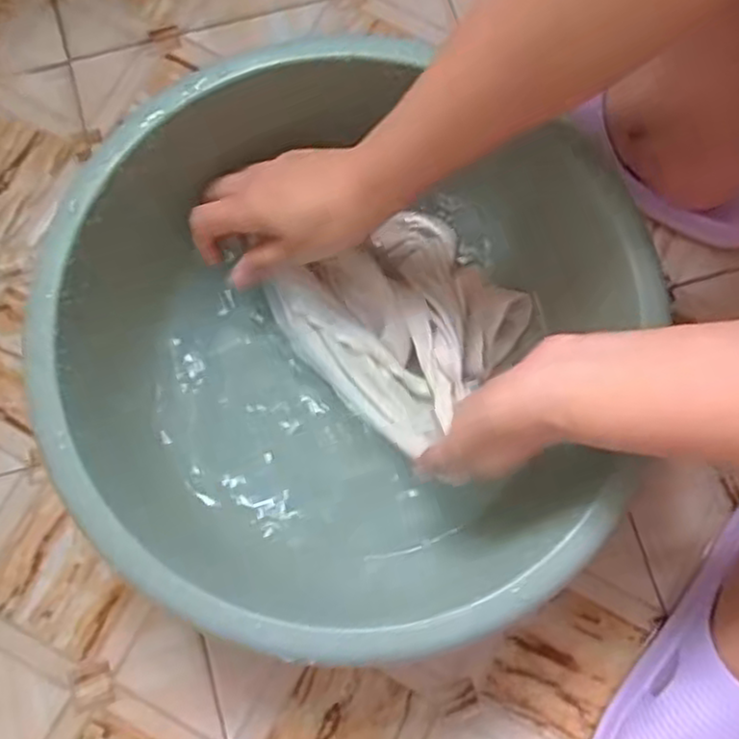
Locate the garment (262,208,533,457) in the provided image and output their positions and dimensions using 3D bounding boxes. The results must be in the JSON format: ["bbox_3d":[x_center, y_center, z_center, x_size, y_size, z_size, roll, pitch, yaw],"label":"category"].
[{"bbox_3d":[0.023,-0.036,0.492,0.134,0.040,0.136,-43,82,-9],"label":"garment"}]

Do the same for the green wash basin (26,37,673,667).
[{"bbox_3d":[-0.016,-0.006,0.452,0.331,0.128,0.317,0,78,-1],"label":"green wash basin"}]

